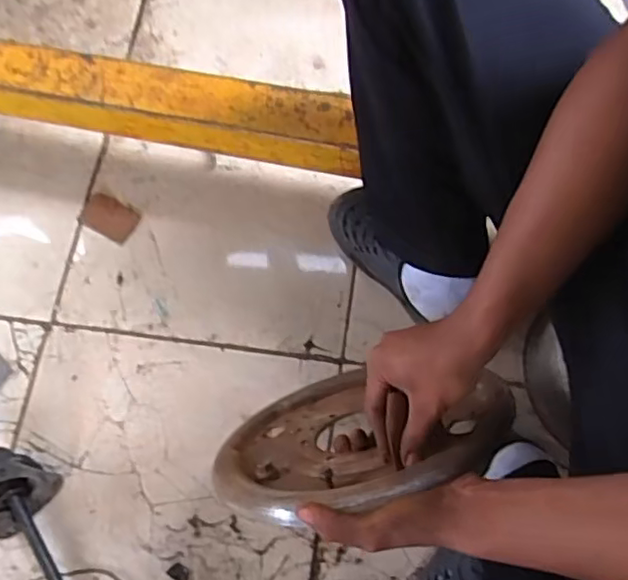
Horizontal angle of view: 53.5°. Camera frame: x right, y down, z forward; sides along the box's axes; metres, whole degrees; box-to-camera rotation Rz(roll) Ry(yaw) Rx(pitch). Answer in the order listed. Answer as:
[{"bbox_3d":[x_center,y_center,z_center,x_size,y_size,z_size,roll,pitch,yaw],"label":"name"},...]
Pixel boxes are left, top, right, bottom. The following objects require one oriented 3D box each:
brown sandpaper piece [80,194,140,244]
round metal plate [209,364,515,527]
[{"bbox_3d":[-0.297,-0.106,0.904,0.087,0.004,0.055,25,81,14],"label":"brown sandpaper piece"},{"bbox_3d":[0.046,0.135,0.627,0.282,0.289,0.019,-17,100,2],"label":"round metal plate"}]

